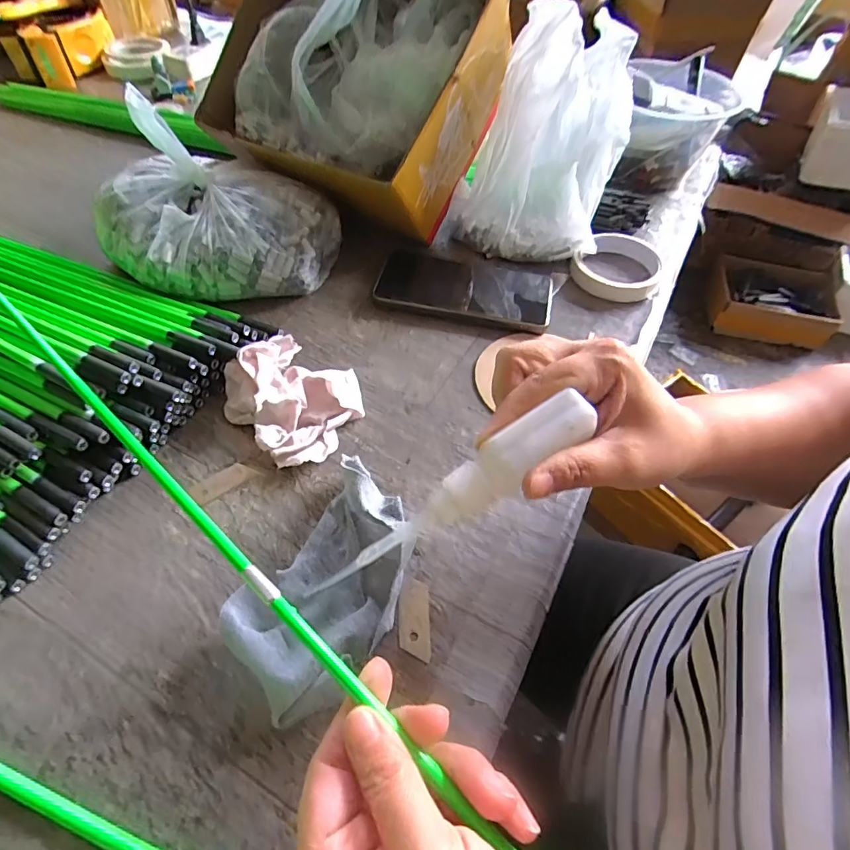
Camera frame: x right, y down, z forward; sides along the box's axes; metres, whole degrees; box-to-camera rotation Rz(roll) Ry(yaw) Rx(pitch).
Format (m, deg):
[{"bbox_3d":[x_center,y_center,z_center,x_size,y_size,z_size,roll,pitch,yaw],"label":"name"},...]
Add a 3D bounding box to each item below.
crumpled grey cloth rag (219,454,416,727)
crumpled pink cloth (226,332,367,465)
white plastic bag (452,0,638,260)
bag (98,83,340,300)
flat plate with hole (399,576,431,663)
[{"bbox_3d":[-0.052,0.091,0.281,0.081,0.036,0.133,31,58,18],"label":"crumpled grey cloth rag"},{"bbox_3d":[-0.098,-0.025,0.363,0.112,0.041,0.090,39,61,23],"label":"crumpled pink cloth"},{"bbox_3d":[0.124,-0.280,0.474,0.137,0.177,0.161,22,56,13],"label":"white plastic bag"},{"bbox_3d":[-0.183,-0.200,0.437,0.200,0.119,0.145,1,54,-2],"label":"bag"},{"bbox_3d":[-0.006,0.113,0.287,0.018,0.004,0.046,-1,54,-3],"label":"flat plate with hole"}]

